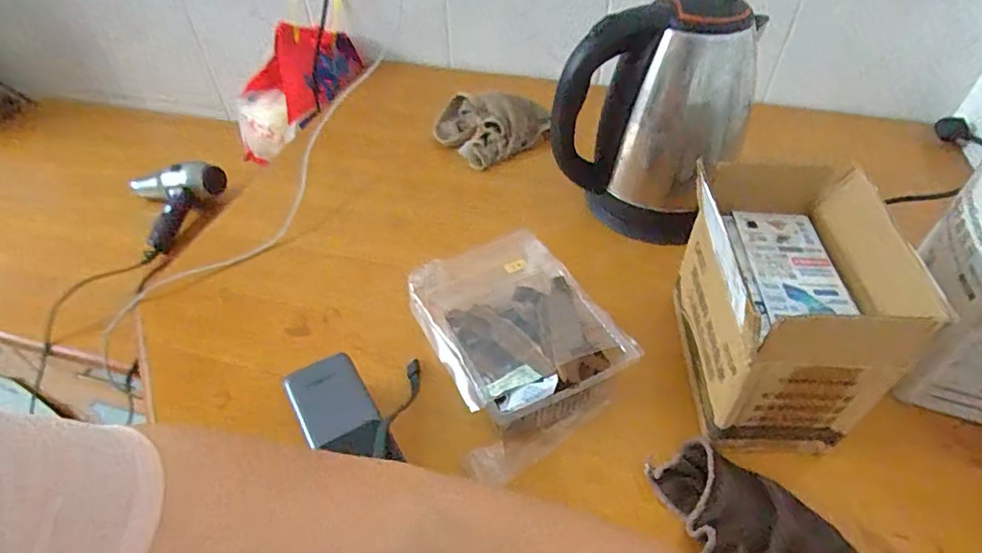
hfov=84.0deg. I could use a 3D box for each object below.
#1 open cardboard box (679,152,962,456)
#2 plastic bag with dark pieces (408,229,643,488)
[{"bbox_3d":[0.226,0.025,0.438,0.122,0.158,0.174,3,44,5],"label":"open cardboard box"},{"bbox_3d":[0.019,0.052,0.480,0.141,0.065,0.189,-22,48,-20],"label":"plastic bag with dark pieces"}]

